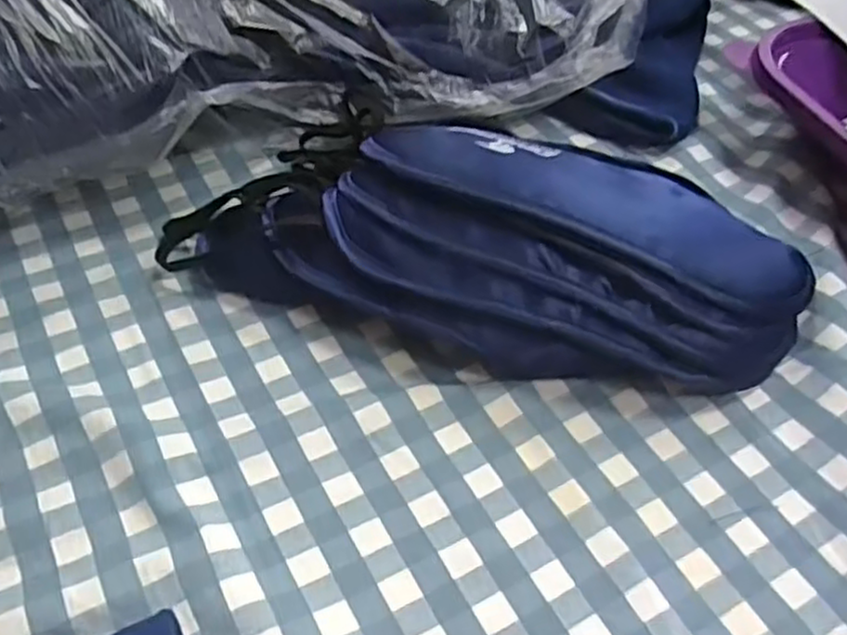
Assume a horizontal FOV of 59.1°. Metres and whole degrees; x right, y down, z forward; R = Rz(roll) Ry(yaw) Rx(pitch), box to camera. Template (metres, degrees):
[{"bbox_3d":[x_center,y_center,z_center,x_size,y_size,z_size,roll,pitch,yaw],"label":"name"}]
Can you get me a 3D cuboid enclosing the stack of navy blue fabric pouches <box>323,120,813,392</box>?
[{"bbox_3d":[0.055,-0.030,0.276,0.172,0.051,0.098,12,50,9],"label":"stack of navy blue fabric pouches"}]

